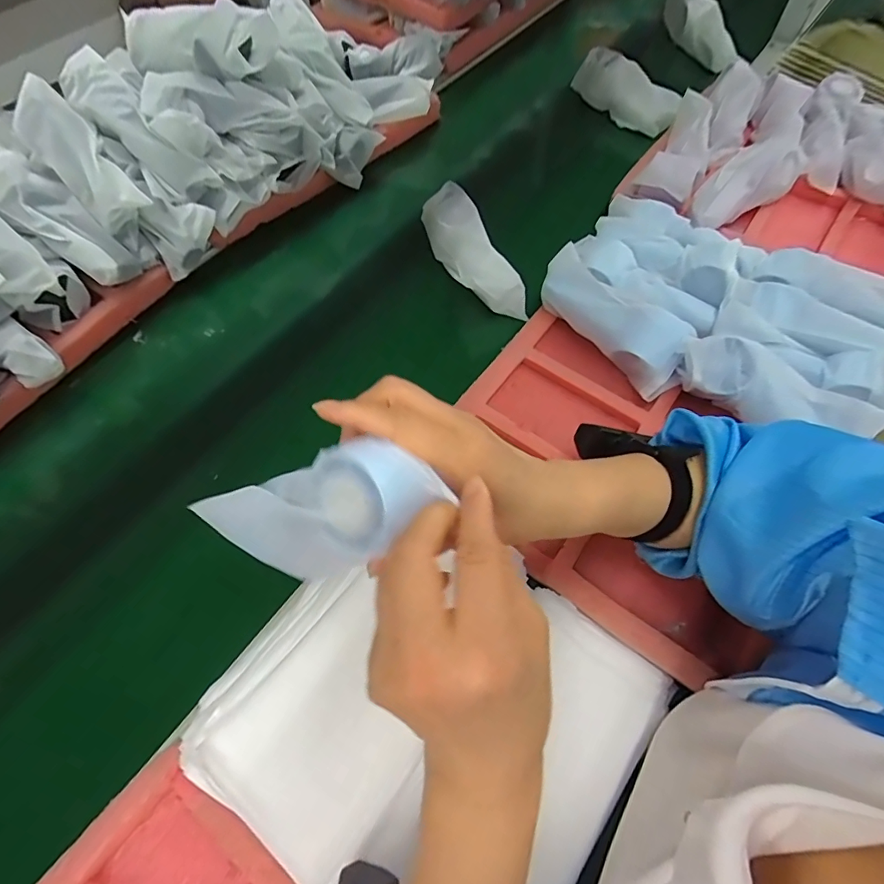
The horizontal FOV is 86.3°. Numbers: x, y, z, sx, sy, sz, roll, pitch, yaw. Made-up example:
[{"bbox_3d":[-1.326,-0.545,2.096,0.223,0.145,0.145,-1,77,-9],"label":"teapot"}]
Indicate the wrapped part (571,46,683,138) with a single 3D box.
[{"bbox_3d":[0.282,-0.531,0.721,0.039,0.068,0.186,-38,67,-17],"label":"wrapped part"}]

